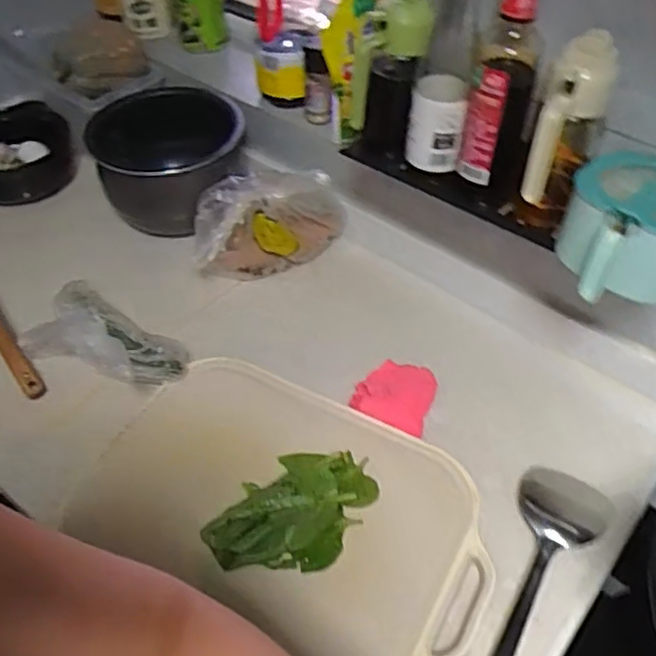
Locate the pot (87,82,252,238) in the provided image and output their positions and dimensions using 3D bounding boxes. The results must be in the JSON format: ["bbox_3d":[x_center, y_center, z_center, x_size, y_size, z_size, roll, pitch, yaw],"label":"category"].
[{"bbox_3d":[-0.236,-0.246,1.059,0.236,0.135,0.250,0,48,0],"label":"pot"}]

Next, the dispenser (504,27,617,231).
[{"bbox_3d":[0.228,-0.180,0.684,0.073,0.188,0.087,17,50,15],"label":"dispenser"}]

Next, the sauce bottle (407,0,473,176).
[{"bbox_3d":[0.119,-0.280,0.710,0.060,0.234,0.064,6,48,6],"label":"sauce bottle"}]

